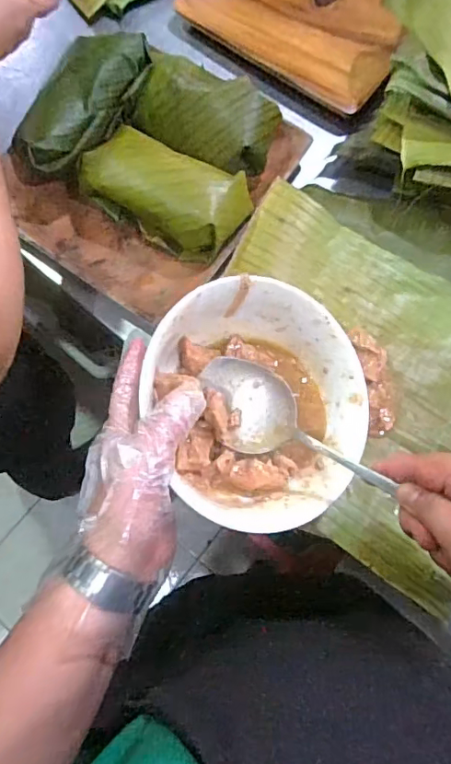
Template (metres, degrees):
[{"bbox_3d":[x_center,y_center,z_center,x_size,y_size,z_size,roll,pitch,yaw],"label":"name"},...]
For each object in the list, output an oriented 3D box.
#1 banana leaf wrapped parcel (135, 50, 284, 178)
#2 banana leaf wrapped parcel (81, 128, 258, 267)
[{"bbox_3d":[-0.025,-0.255,0.516,0.150,0.067,0.085,31,77,10],"label":"banana leaf wrapped parcel"},{"bbox_3d":[-0.055,-0.178,0.492,0.150,0.052,0.083,27,76,9],"label":"banana leaf wrapped parcel"}]

